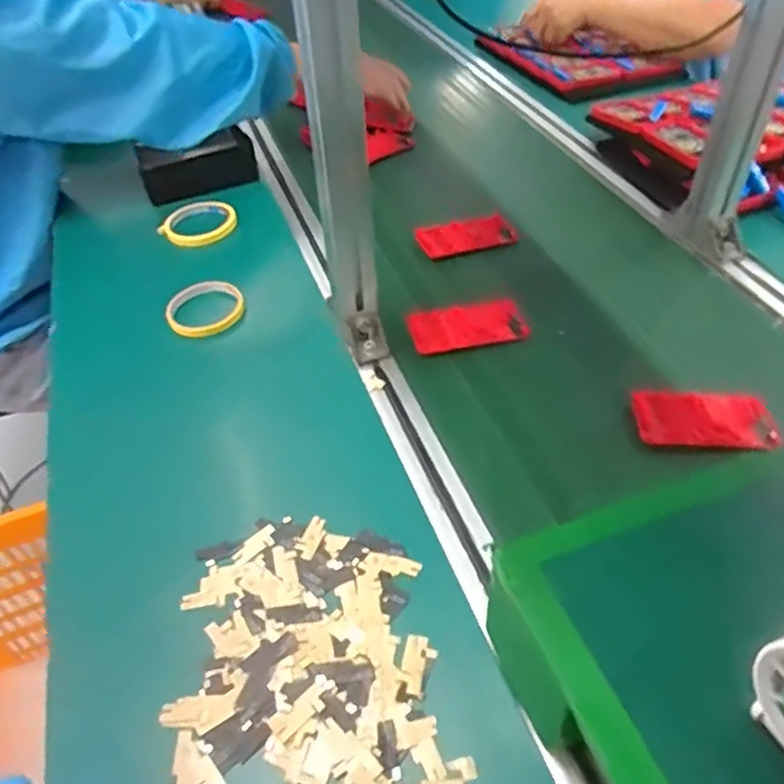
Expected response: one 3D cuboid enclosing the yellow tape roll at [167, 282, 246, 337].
[{"bbox_3d":[-0.211,-0.095,0.751,0.088,0.018,0.090,-1,45,1],"label":"yellow tape roll"}]

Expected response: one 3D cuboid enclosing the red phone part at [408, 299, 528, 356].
[{"bbox_3d":[0.079,-0.073,0.709,0.122,0.010,0.056,-10,46,-7],"label":"red phone part"}]

